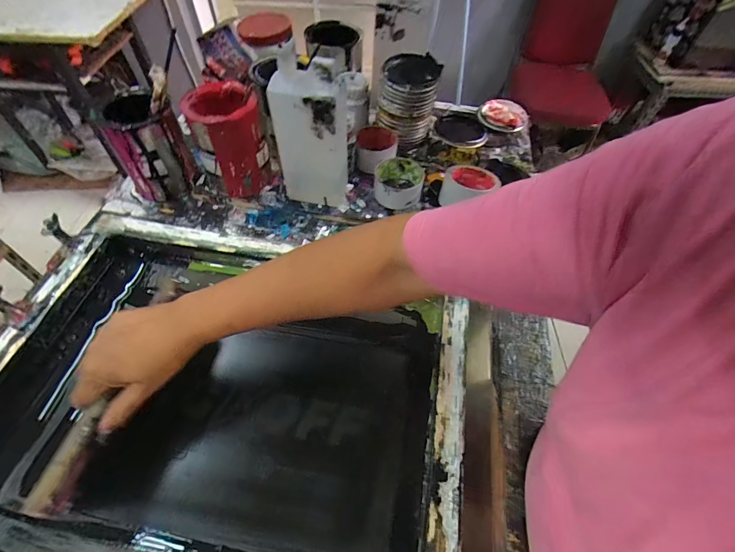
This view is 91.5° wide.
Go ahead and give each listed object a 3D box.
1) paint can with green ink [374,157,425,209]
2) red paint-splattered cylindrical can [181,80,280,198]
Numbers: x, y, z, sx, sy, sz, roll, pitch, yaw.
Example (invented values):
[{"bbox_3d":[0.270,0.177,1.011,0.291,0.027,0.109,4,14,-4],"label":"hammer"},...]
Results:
[{"bbox_3d":[0.054,-0.158,0.614,0.083,0.050,0.080,1,56,-2],"label":"paint can with green ink"},{"bbox_3d":[-0.214,-0.210,0.582,0.106,0.150,0.096,-16,59,-11],"label":"red paint-splattered cylindrical can"}]

